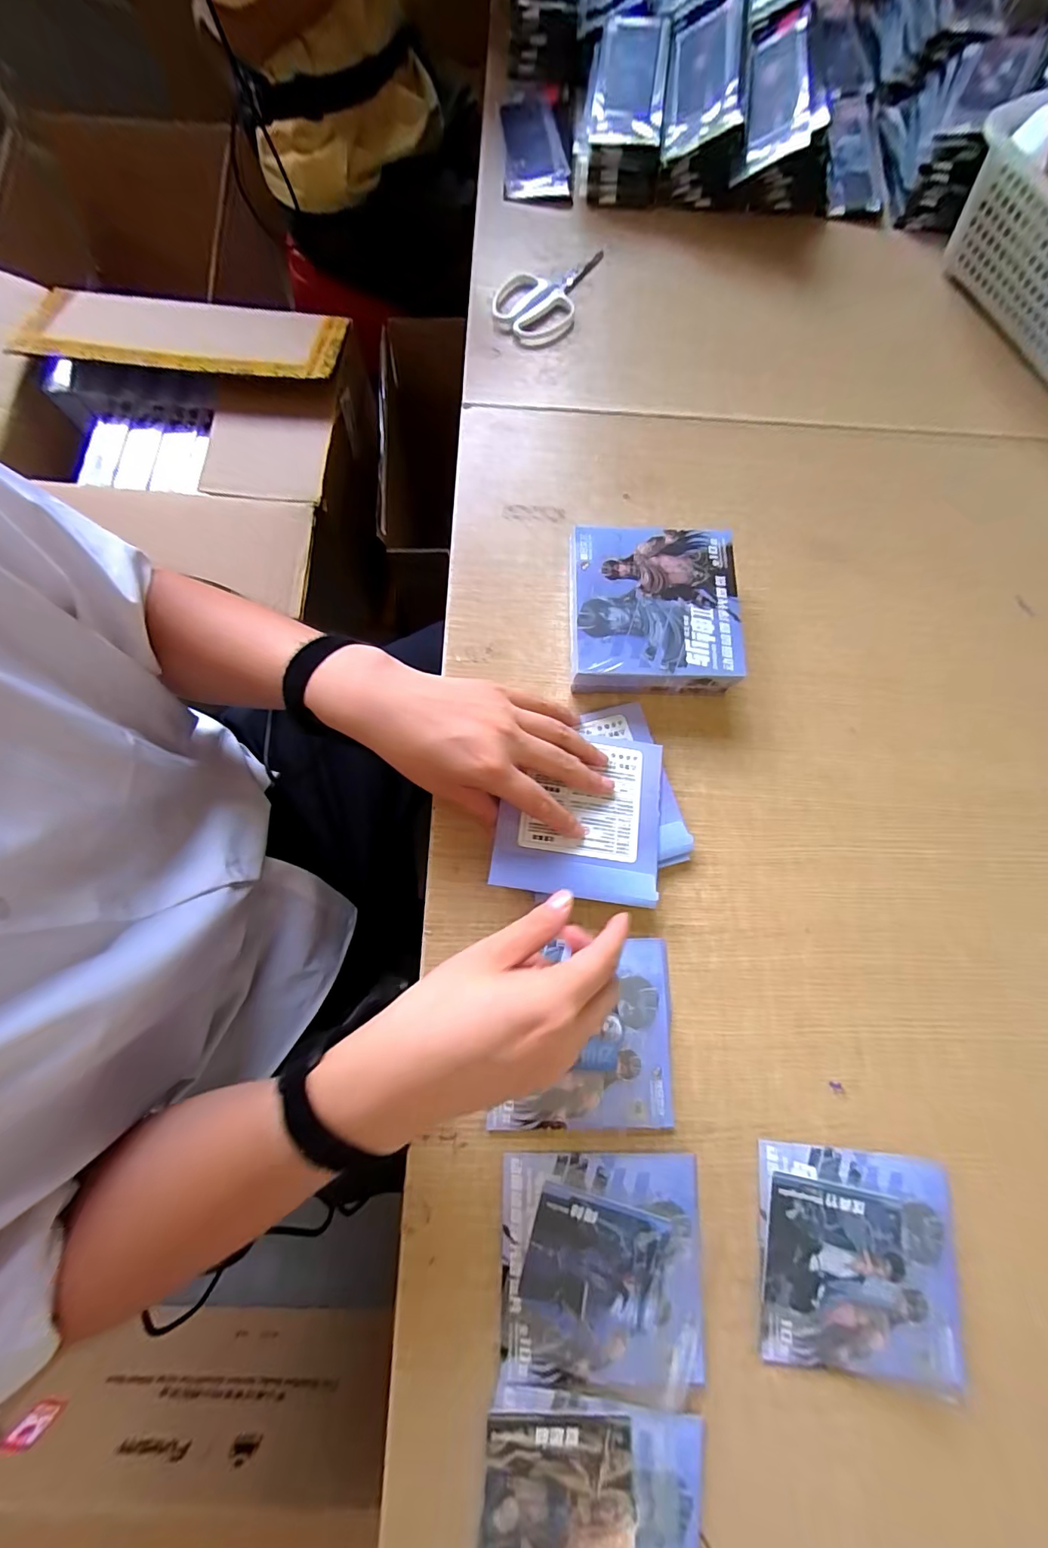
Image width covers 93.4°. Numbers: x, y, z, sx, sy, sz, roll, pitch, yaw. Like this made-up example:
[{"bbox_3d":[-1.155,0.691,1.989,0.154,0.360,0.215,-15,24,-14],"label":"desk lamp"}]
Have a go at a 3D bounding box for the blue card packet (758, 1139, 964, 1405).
[{"bbox_3d":[0.232,0.339,0.343,0.131,0.011,0.131,7,77,0],"label":"blue card packet"}]

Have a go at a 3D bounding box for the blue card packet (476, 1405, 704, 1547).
[{"bbox_3d":[0.040,0.471,0.302,0.135,0.008,0.128,6,77,0],"label":"blue card packet"}]

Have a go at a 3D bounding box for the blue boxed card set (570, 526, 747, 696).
[{"bbox_3d":[0.110,-0.140,0.432,0.140,0.044,0.135,-1,77,-2],"label":"blue boxed card set"}]

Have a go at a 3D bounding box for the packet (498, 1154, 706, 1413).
[{"bbox_3d":[0.053,0.339,0.335,0.134,0.009,0.136,1,77,-1],"label":"packet"}]

